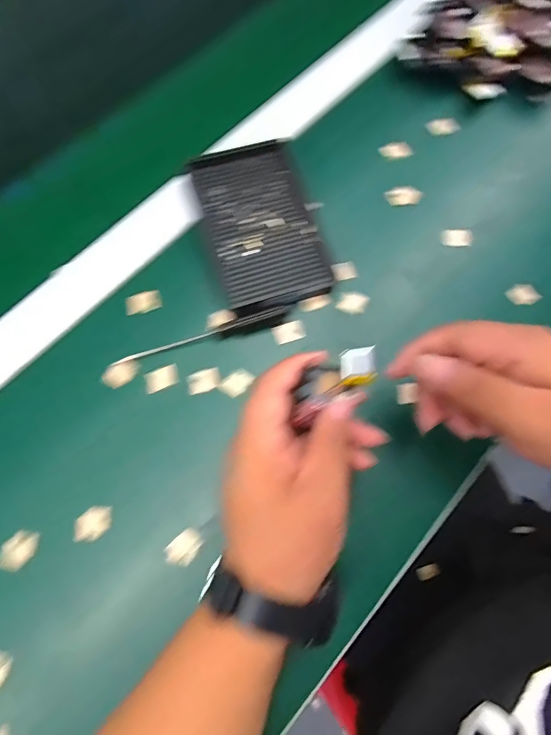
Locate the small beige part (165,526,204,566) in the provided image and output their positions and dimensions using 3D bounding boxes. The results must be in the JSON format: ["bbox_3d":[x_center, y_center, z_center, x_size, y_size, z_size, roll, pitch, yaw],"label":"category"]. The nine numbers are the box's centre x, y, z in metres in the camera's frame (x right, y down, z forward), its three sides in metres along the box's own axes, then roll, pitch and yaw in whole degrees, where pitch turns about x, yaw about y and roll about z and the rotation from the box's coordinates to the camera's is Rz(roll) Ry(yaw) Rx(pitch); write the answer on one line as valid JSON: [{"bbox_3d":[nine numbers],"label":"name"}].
[{"bbox_3d":[-0.062,0.122,0.286,0.018,0.013,0.022,37,76,8],"label":"small beige part"}]

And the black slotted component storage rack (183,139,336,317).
[{"bbox_3d":[-0.012,-0.116,0.348,0.088,0.019,0.143,-16,75,-7],"label":"black slotted component storage rack"}]

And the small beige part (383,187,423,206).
[{"bbox_3d":[0.113,-0.151,0.370,0.031,0.016,0.010,13,73,2],"label":"small beige part"}]

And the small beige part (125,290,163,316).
[{"bbox_3d":[-0.104,-0.051,0.332,0.028,0.009,0.015,-18,75,-7],"label":"small beige part"}]

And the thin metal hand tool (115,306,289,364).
[{"bbox_3d":[-0.054,-0.023,0.324,0.132,0.009,0.008,-19,75,-7],"label":"thin metal hand tool"}]

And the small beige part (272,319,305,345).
[{"bbox_3d":[0.011,-0.028,0.334,0.025,0.005,0.015,-20,75,-8],"label":"small beige part"}]

